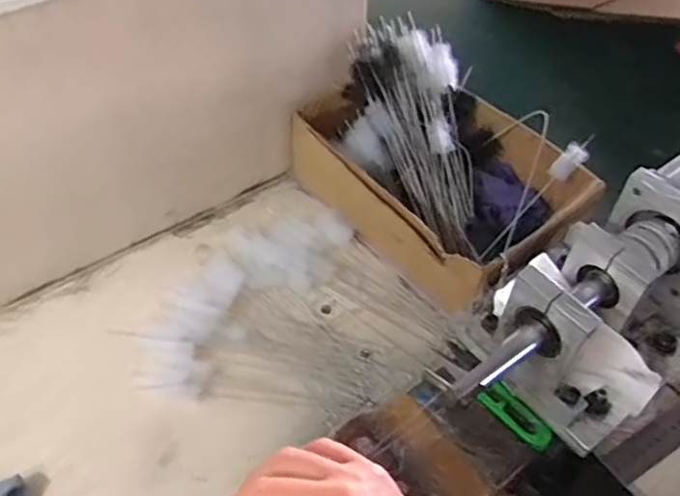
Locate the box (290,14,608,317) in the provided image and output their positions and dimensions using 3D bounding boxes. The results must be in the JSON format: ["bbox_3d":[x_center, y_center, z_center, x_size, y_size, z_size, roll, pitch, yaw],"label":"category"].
[{"bbox_3d":[0.098,-0.082,0.667,0.193,0.145,0.288,-32,57,-28],"label":"box"}]

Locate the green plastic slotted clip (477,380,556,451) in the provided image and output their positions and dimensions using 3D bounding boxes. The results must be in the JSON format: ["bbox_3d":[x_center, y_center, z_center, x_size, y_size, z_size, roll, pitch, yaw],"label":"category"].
[{"bbox_3d":[0.140,0.131,0.508,0.023,0.006,0.062,-49,59,0],"label":"green plastic slotted clip"}]

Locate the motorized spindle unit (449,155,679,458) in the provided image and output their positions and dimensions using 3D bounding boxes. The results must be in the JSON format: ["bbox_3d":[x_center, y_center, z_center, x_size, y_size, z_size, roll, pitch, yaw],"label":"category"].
[{"bbox_3d":[0.207,0.041,0.499,0.325,0.132,0.135,-35,59,-30],"label":"motorized spindle unit"}]

